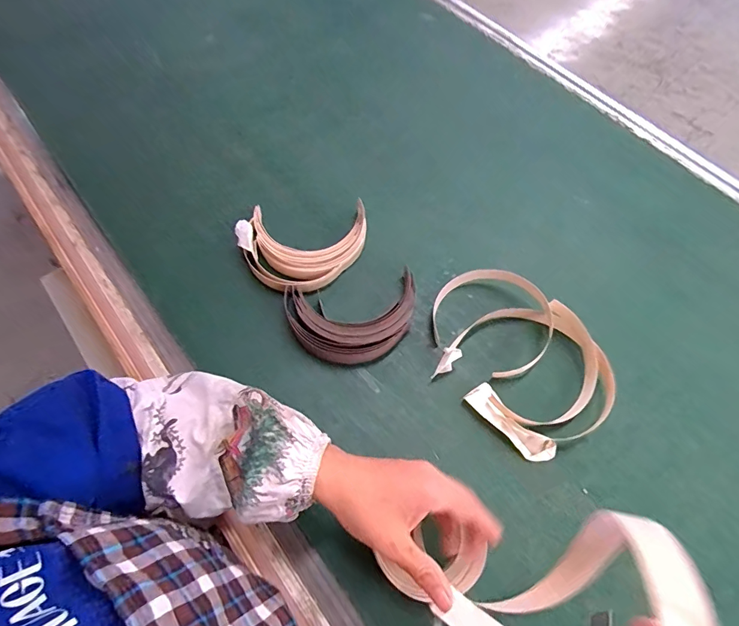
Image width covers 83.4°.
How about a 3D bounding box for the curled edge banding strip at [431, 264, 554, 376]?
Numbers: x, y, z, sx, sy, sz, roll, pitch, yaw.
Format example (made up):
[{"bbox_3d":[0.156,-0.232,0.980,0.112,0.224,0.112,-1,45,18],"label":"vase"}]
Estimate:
[{"bbox_3d":[0.161,0.000,0.533,0.144,0.030,0.145,31,67,12],"label":"curled edge banding strip"}]

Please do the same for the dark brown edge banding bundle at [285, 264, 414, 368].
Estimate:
[{"bbox_3d":[-0.021,0.007,0.513,0.161,0.038,0.111,-7,64,-6],"label":"dark brown edge banding bundle"}]

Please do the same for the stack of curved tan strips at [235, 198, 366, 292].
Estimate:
[{"bbox_3d":[-0.092,-0.087,0.573,0.172,0.043,0.133,0,64,-2],"label":"stack of curved tan strips"}]

